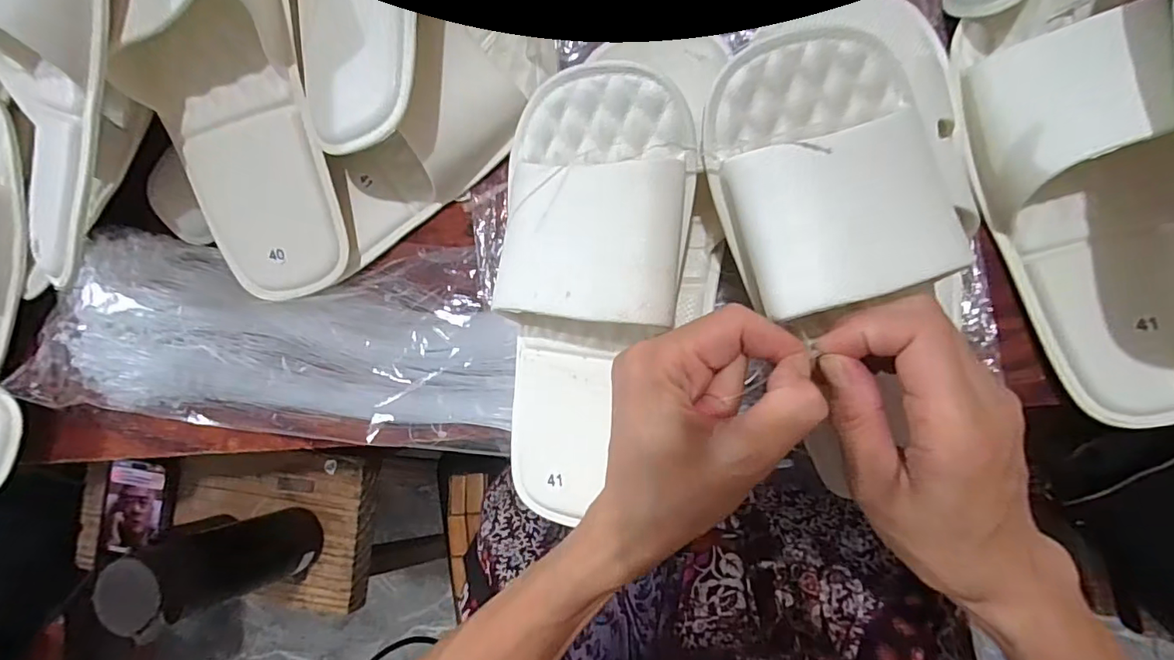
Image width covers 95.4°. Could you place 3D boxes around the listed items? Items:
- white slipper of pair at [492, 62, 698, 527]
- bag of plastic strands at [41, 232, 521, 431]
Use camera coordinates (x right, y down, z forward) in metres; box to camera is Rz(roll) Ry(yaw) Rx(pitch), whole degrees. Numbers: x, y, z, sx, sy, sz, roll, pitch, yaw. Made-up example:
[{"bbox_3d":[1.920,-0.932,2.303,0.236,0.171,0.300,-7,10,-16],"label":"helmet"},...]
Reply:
[{"bbox_3d":[-0.005,-0.010,0.265,0.088,0.053,0.221,13,108,10],"label":"white slipper of pair"},{"bbox_3d":[-0.204,0.014,0.348,0.321,0.030,0.108,12,89,10],"label":"bag of plastic strands"}]

